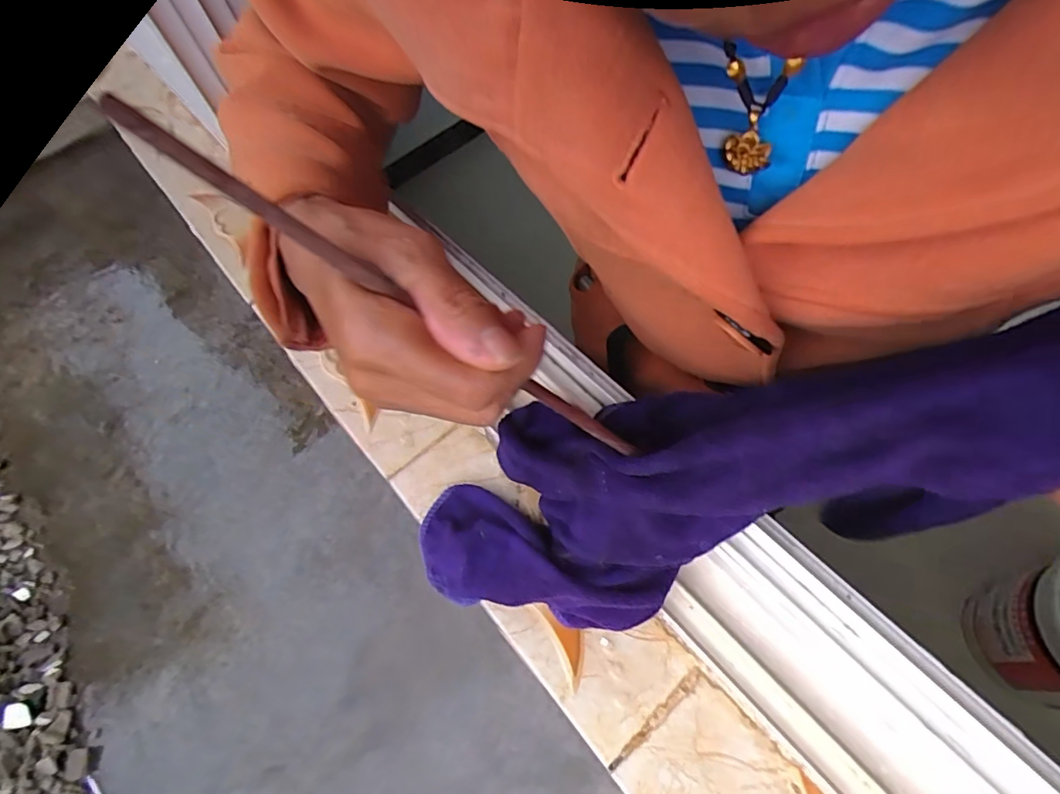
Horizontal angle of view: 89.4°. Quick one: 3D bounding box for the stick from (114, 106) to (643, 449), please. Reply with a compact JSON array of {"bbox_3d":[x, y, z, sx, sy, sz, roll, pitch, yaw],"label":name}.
[{"bbox_3d":[-0.043,-0.033,0.207,0.223,0.006,0.008,33,58,-21],"label":"stick"}]

